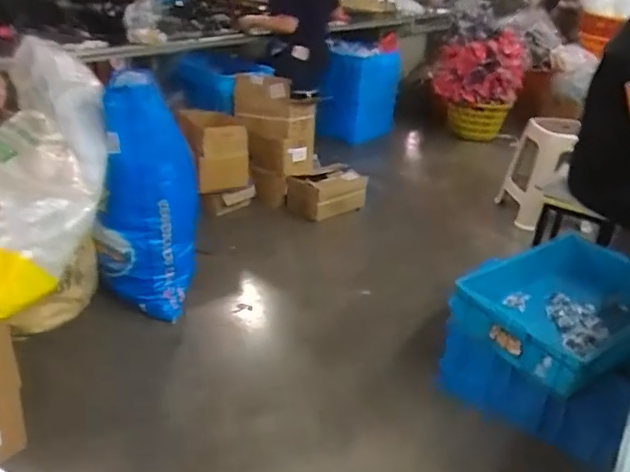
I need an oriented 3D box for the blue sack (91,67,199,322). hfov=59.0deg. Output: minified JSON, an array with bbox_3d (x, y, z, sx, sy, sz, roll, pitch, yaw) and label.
[{"bbox_3d":[-0.580,-0.103,1.887,0.292,0.794,0.280,11,28,15],"label":"blue sack"}]

